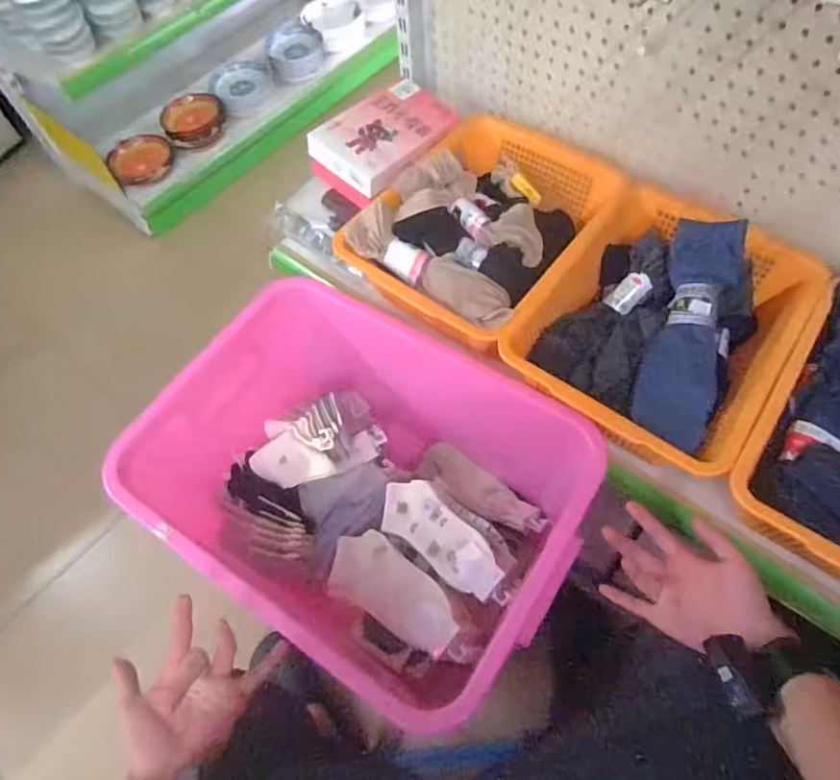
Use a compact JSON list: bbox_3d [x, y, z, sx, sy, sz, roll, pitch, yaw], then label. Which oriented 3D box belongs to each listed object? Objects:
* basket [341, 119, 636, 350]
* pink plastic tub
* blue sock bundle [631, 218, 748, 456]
[{"bbox_3d":[0.100,-0.254,0.829,0.276,0.112,0.367,32,68,20],"label":"basket"},{"bbox_3d":[-0.067,0.140,0.820,0.546,0.292,0.425,30,67,19],"label":"pink plastic tub"},{"bbox_3d":[0.327,-0.074,0.686,0.089,0.035,0.299,15,77,12],"label":"blue sock bundle"}]

